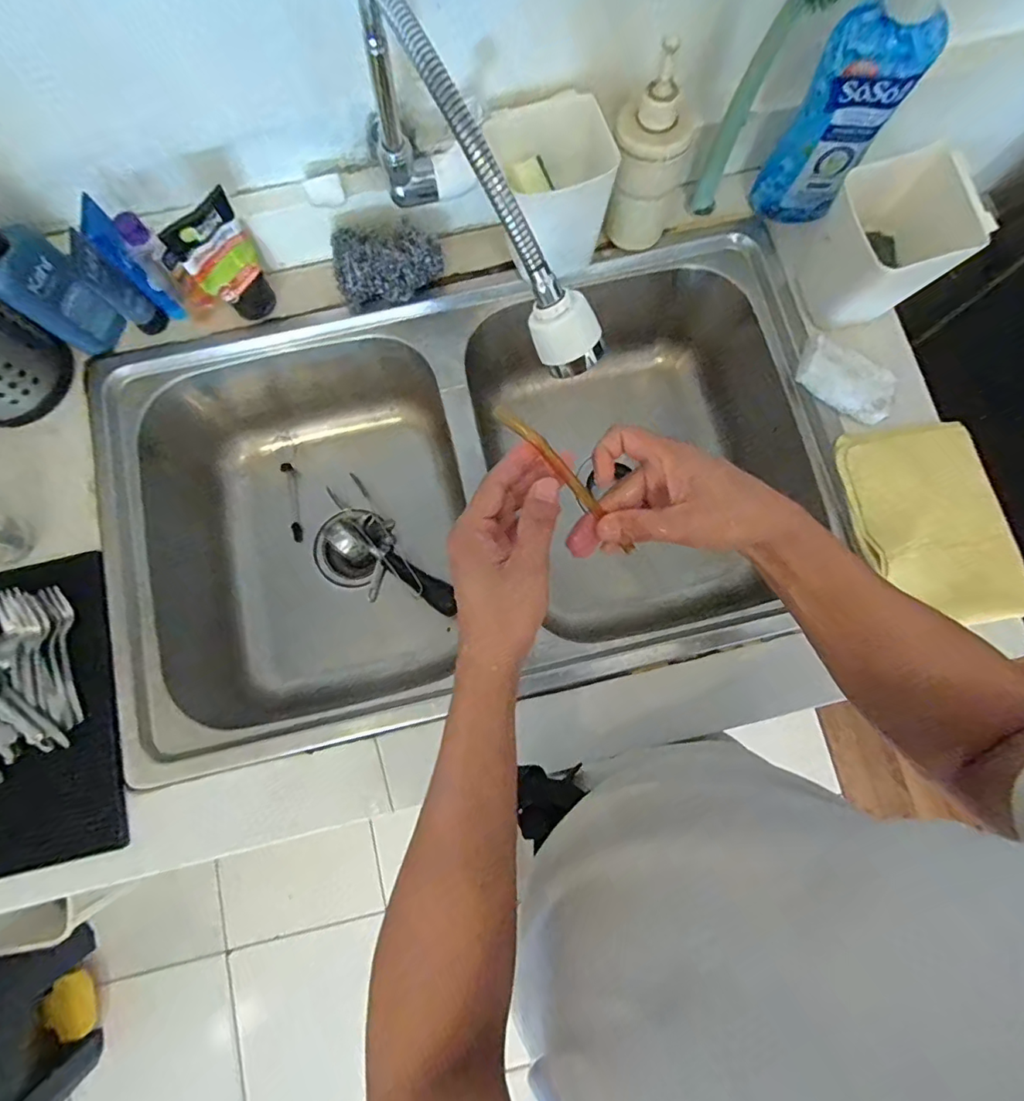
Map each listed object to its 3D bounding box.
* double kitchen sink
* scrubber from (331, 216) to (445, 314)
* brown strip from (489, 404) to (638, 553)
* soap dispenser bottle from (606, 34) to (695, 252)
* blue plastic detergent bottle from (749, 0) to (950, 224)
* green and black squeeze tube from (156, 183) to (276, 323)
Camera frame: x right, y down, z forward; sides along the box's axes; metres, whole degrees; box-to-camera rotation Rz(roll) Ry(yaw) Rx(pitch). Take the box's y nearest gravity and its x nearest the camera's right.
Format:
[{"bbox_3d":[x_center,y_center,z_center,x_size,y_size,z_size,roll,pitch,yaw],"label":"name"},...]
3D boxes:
[{"bbox_3d":[-0.049,-0.068,0.660,0.790,0.224,0.459,-13,80,-2],"label":"double kitchen sink"},{"bbox_3d":[-0.135,-0.314,0.582,0.114,0.078,0.072,-16,80,-3],"label":"scrubber"},{"bbox_3d":[0.040,-0.045,0.348,0.144,0.011,0.010,42,81,-30],"label":"brown strip"},{"bbox_3d":[0.136,-0.389,0.523,0.073,0.158,0.072,19,81,3],"label":"soap dispenser bottle"},{"bbox_3d":[0.317,-0.414,0.524,0.082,0.203,0.040,23,81,4],"label":"blue plastic detergent bottle"},{"bbox_3d":[-0.292,-0.294,0.552,0.071,0.138,0.037,-42,82,-7],"label":"green and black squeeze tube"}]

